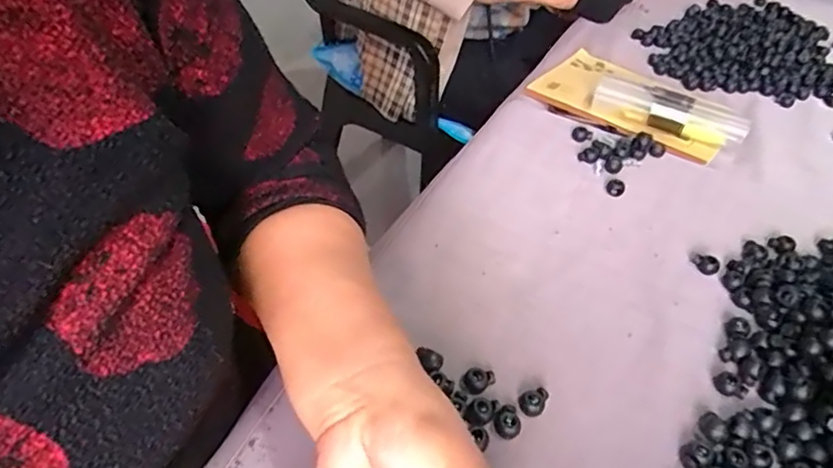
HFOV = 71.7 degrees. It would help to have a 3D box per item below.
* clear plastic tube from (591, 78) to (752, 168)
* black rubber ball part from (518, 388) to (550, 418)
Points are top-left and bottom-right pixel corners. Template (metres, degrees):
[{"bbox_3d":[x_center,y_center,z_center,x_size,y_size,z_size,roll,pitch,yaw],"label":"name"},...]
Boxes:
[{"bbox_3d":[0.258,-0.122,0.598,0.153,0.038,0.037,30,49,22],"label":"clear plastic tube"},{"bbox_3d":[0.074,0.106,0.363,0.016,0.009,0.018,28,48,20],"label":"black rubber ball part"}]

